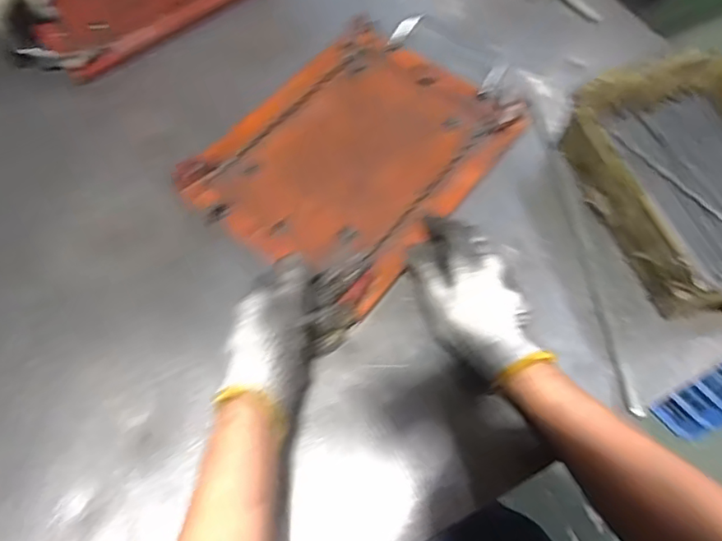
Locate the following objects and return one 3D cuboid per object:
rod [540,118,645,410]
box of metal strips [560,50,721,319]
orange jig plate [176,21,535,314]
[{"bbox_3d":[0.218,-0.021,0.540,0.011,0.008,0.320,-5,66,-3],"label":"rod"},{"bbox_3d":[0.323,-0.086,0.535,0.178,0.078,0.259,-17,67,-8],"label":"box of metal strips"},{"bbox_3d":[-0.009,-0.128,0.586,0.248,0.030,0.297,36,70,15],"label":"orange jig plate"}]

